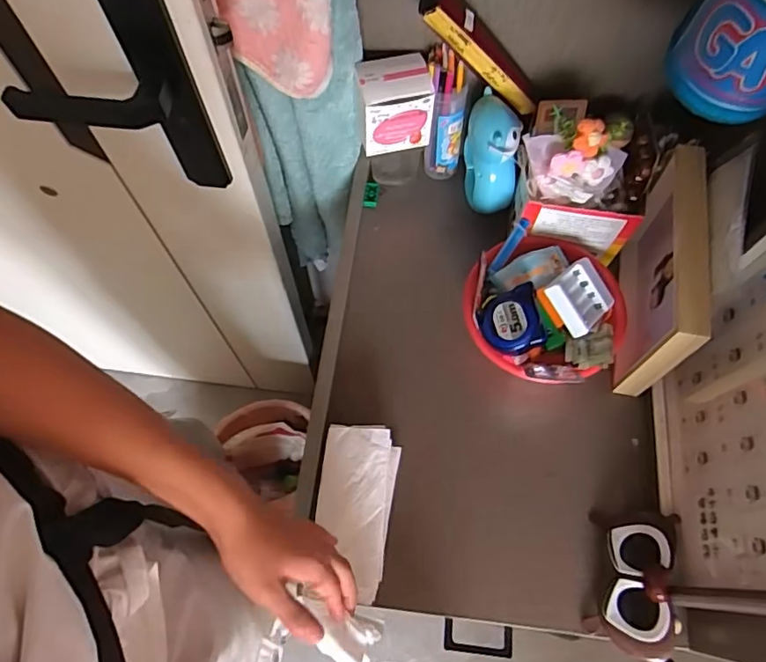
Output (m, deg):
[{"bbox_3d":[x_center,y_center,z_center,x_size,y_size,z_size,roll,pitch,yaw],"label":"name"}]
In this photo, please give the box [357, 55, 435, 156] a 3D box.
[{"bbox_3d":[0.010,-0.263,0.630,0.084,0.080,0.068,-12,67,-5],"label":"box"}]

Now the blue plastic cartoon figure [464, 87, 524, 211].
[{"bbox_3d":[0.129,-0.212,0.658,0.055,0.125,0.094,-1,66,-1],"label":"blue plastic cartoon figure"}]

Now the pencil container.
[{"bbox_3d":[0.075,-0.259,0.667,0.051,0.165,0.053,7,66,3],"label":"pencil container"}]

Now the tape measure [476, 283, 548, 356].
[{"bbox_3d":[0.138,-0.008,0.582,0.062,0.031,0.065,-19,67,17],"label":"tape measure"}]

